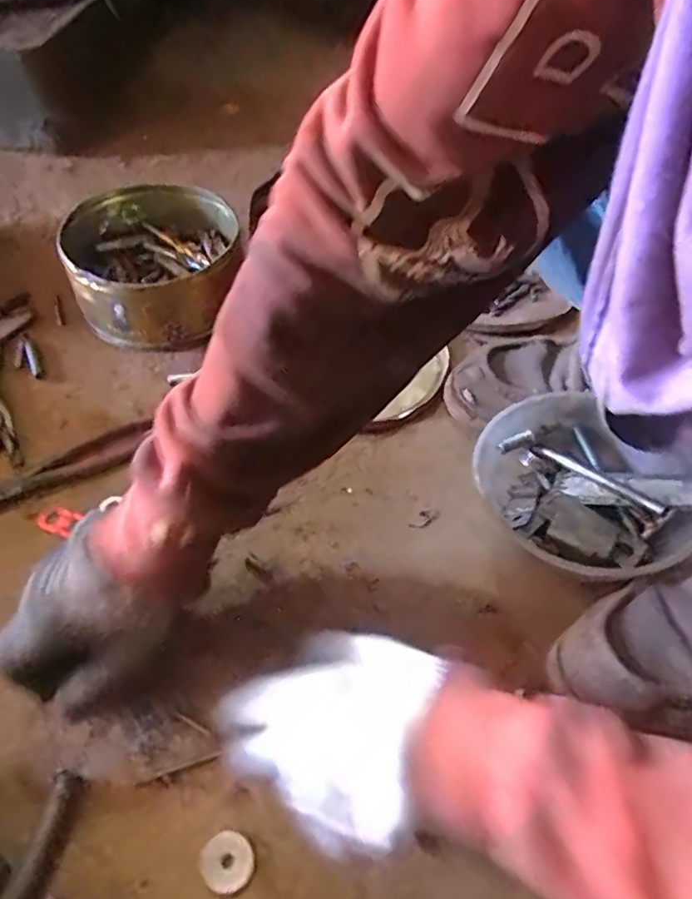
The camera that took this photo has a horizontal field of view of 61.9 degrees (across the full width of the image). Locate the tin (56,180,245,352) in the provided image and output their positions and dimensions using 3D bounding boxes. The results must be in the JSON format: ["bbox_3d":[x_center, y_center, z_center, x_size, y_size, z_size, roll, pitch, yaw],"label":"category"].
[{"bbox_3d":[-0.210,-0.206,0.648,0.174,0.091,0.198,-10,54,-13],"label":"tin"}]

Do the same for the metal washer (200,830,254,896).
[{"bbox_3d":[-0.073,0.253,0.354,0.030,0.005,0.031,2,52,-3],"label":"metal washer"}]

